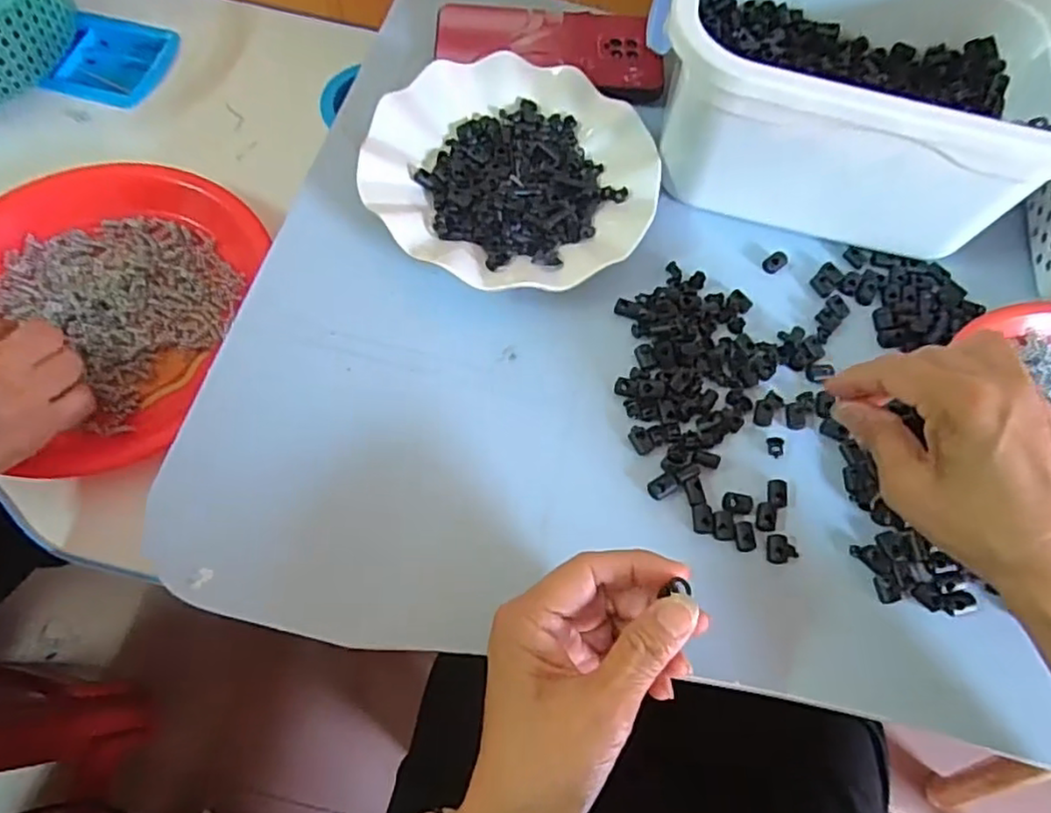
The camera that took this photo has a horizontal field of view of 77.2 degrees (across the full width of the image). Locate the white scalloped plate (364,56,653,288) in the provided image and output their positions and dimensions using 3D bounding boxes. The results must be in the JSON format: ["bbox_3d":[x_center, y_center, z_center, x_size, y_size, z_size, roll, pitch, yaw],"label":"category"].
[{"bbox_3d":[-0.008,-0.152,0.425,0.178,0.026,0.174,1,70,-2],"label":"white scalloped plate"}]

